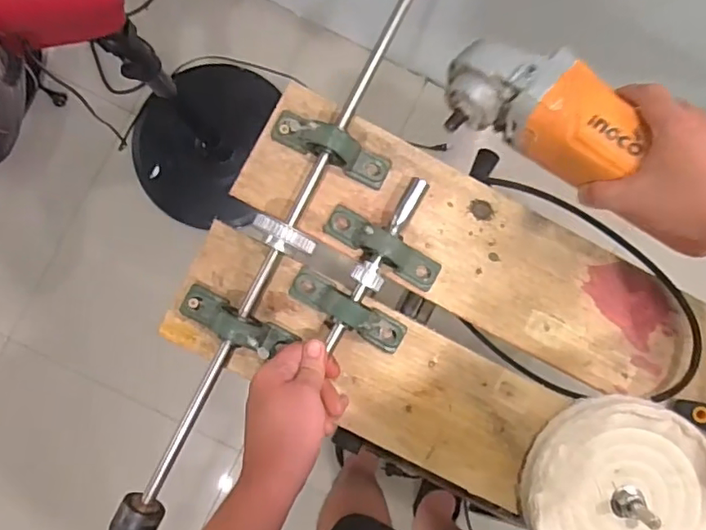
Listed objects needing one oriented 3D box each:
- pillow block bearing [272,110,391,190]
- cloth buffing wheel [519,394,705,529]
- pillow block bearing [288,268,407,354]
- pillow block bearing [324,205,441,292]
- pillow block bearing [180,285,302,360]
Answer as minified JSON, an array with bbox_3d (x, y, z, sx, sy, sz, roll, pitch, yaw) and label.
[{"bbox_3d":[-0.020,-0.119,0.555,0.123,0.052,0.034,26,86,-1],"label":"pillow block bearing"},{"bbox_3d":[0.262,0.227,0.548,0.177,0.047,0.189,0,87,-3],"label":"cloth buffing wheel"},{"bbox_3d":[-0.005,0.047,0.549,0.123,0.055,0.036,31,86,-1],"label":"pillow block bearing"},{"bbox_3d":[0.031,-0.018,0.551,0.124,0.050,0.034,31,86,-1],"label":"pillow block bearing"},{"bbox_3d":[-0.114,0.058,0.541,0.114,0.056,0.033,27,86,-1],"label":"pillow block bearing"}]

